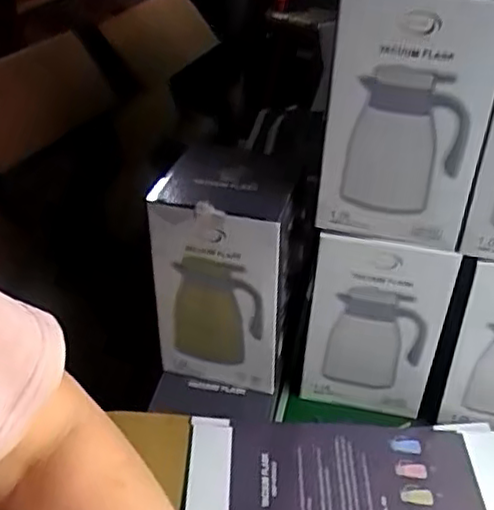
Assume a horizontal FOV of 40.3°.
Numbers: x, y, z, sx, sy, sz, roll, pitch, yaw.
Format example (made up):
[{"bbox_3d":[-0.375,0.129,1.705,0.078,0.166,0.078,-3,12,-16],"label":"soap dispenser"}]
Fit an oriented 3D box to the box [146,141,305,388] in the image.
[{"bbox_3d":[-0.019,0.002,0.843,0.158,0.240,0.187,10,37,9],"label":"box"}]

